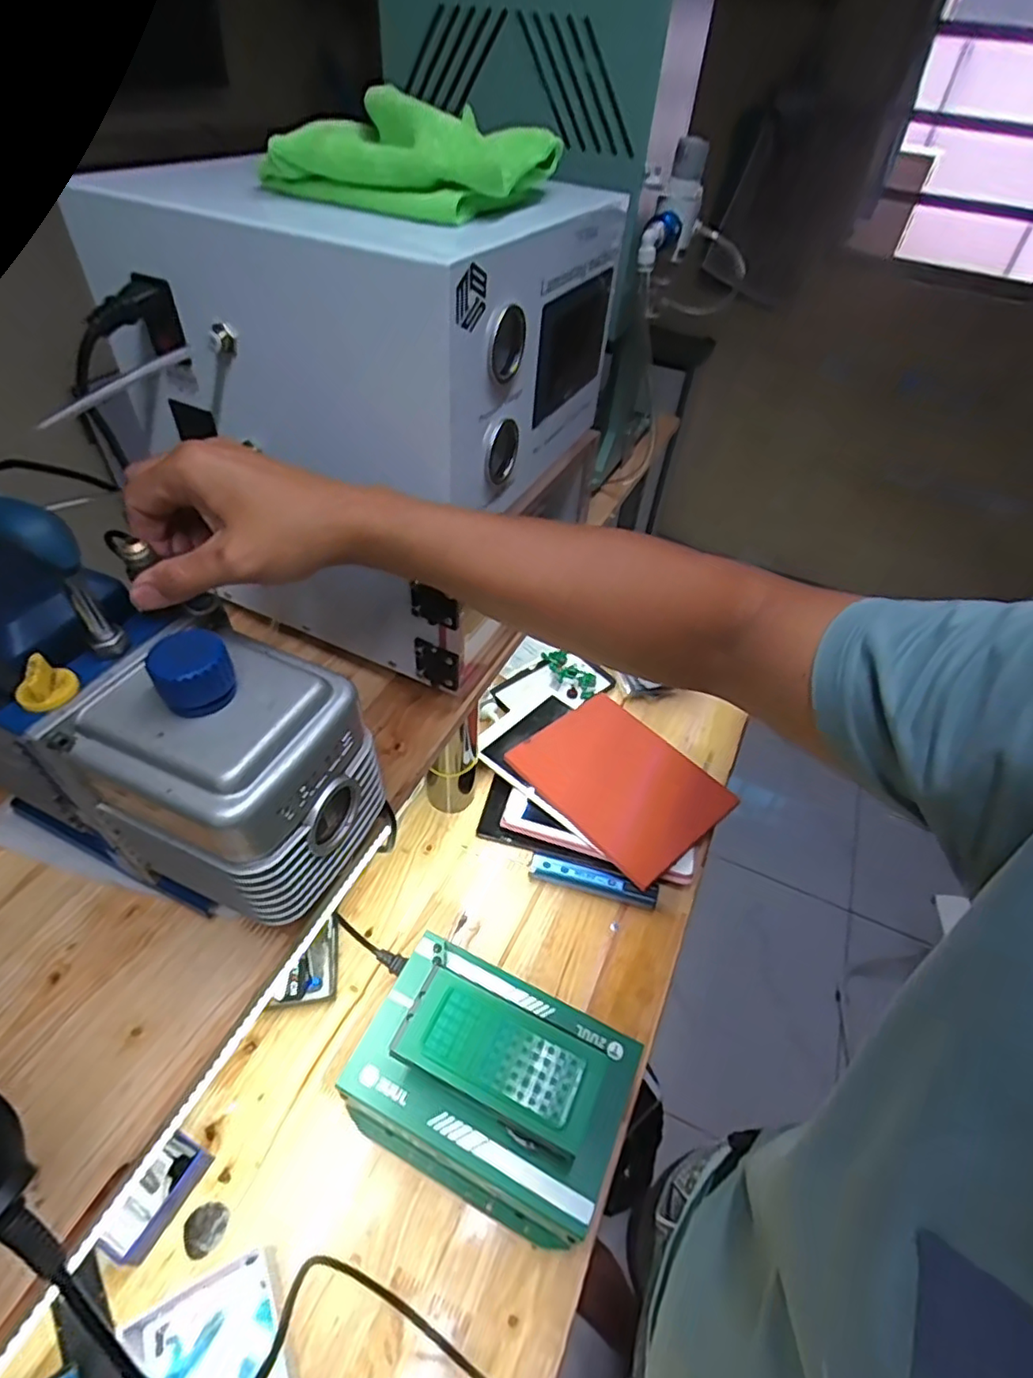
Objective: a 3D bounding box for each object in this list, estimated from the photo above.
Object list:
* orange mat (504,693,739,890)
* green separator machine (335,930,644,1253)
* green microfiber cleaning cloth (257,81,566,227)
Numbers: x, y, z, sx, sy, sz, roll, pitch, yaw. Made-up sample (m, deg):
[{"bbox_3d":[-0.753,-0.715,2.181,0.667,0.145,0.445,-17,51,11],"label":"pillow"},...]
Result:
[{"bbox_3d":[0.138,0.117,0.830,0.186,0.014,0.243,-37,62,-24],"label":"orange mat"},{"bbox_3d":[-0.022,0.347,0.564,0.226,0.136,0.165,22,48,14],"label":"green separator machine"},{"bbox_3d":[-0.066,-0.333,0.389,0.150,0.045,0.119,24,49,15],"label":"green microfiber cleaning cloth"}]

